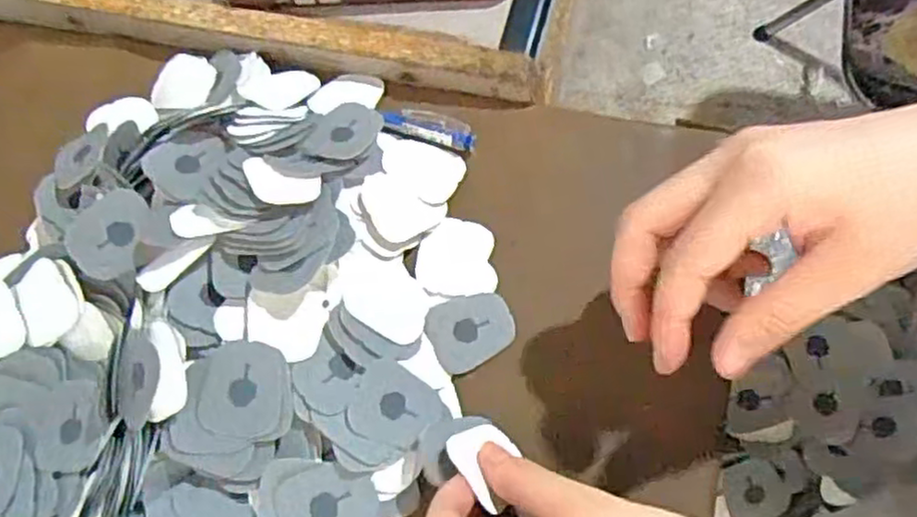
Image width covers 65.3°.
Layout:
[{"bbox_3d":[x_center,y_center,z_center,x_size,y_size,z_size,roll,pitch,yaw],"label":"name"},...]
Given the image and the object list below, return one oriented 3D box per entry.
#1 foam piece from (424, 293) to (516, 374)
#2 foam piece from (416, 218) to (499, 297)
[{"bbox_3d":[0.005,0.031,0.328,0.038,0.004,0.032,-26,69,-3],"label":"foam piece"},{"bbox_3d":[-0.002,-0.001,0.340,0.037,0.004,0.038,-5,70,5],"label":"foam piece"}]

